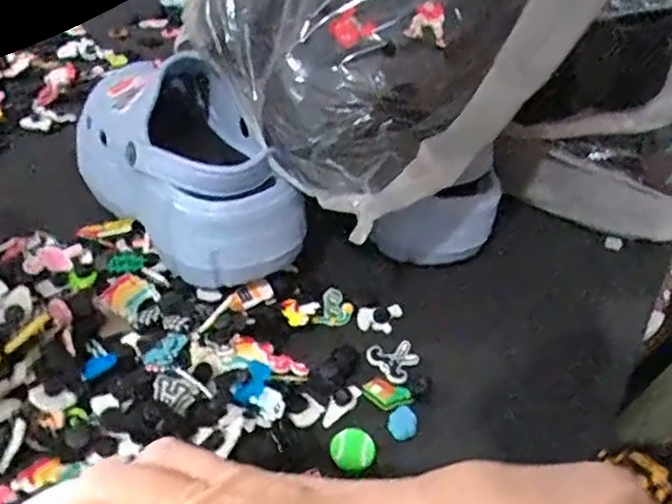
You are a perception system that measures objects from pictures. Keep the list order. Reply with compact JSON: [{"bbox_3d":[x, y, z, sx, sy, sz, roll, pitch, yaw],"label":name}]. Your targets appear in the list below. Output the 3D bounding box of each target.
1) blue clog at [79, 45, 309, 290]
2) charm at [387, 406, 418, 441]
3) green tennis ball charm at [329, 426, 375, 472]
[{"bbox_3d":[-0.122,-0.069,0.466,0.086,0.104,0.230,-22,46,-32],"label":"blue clog"},{"bbox_3d":[0.038,0.096,0.366,0.016,0.005,0.022,11,38,6],"label":"charm"},{"bbox_3d":[0.009,0.106,0.349,0.022,0.004,0.024,1,53,-1],"label":"green tennis ball charm"}]

